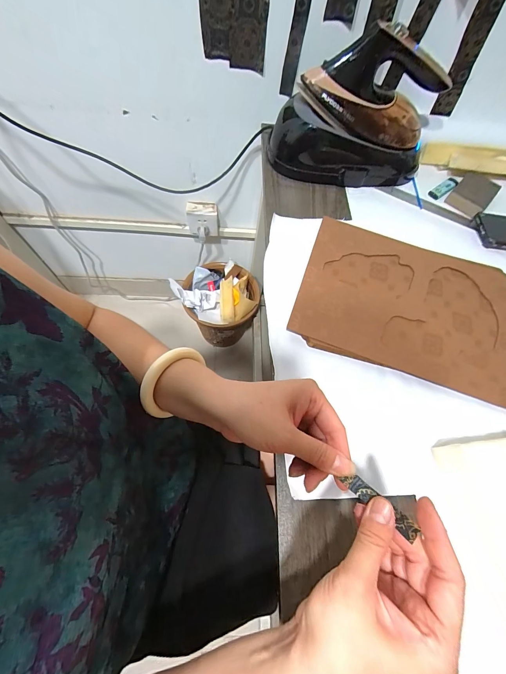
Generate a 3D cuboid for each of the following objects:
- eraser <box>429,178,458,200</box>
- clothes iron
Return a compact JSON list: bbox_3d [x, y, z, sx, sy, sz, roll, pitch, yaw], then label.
[{"bbox_3d":[0.388,-0.302,0.570,0.078,0.008,0.024,-37,74,-19],"label":"eraser"},{"bbox_3d":[0.187,-0.380,0.487,0.297,0.180,0.114,3,67,-4],"label":"clothes iron"}]

